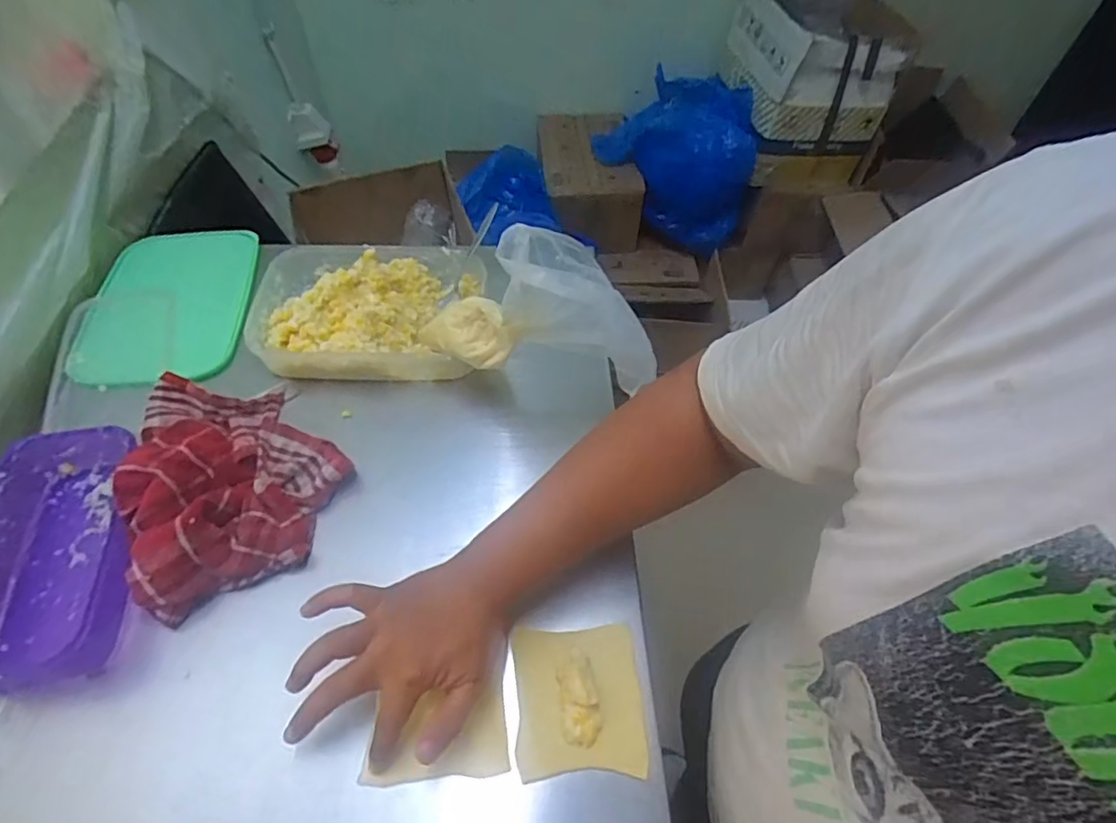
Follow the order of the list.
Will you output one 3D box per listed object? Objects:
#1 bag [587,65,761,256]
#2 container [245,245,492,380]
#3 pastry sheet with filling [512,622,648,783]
[{"bbox_3d":[0.312,-0.681,1.570,0.400,0.356,0.258,8,55,2],"label":"bag"},{"bbox_3d":[-0.221,-0.116,0.664,0.249,0.062,0.174,4,55,-1],"label":"container"},{"bbox_3d":[0.017,0.224,0.451,0.099,0.017,0.106,-1,55,-4],"label":"pastry sheet with filling"}]

